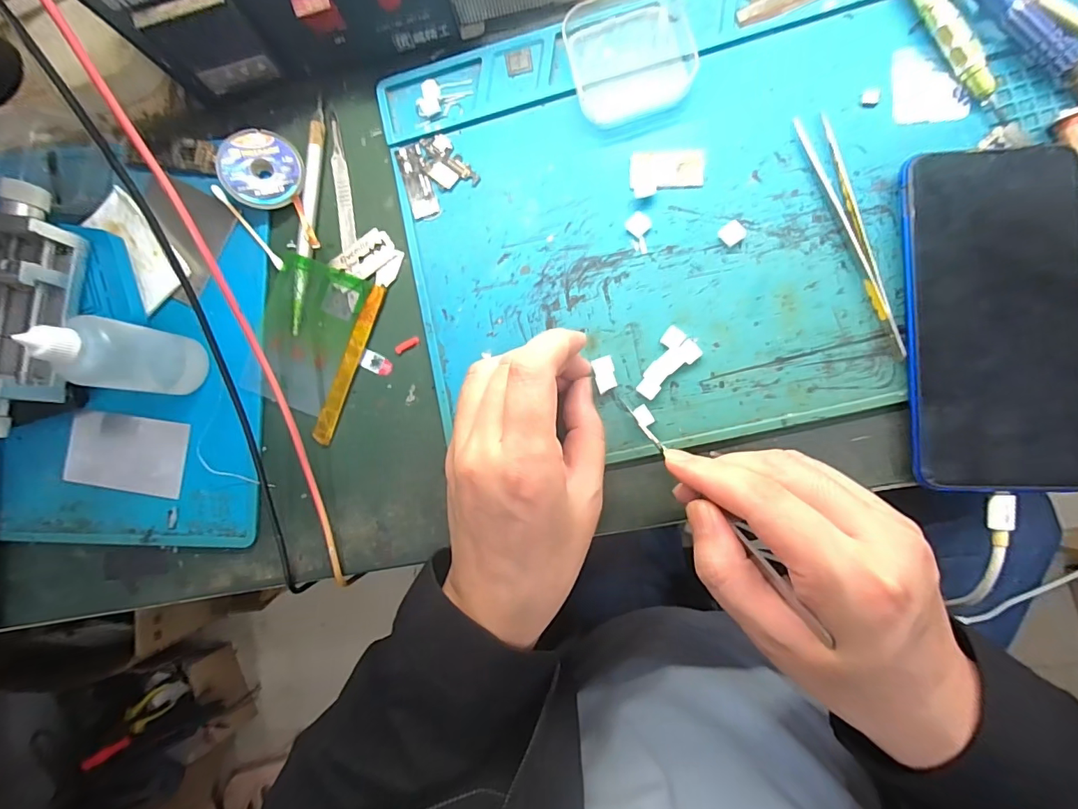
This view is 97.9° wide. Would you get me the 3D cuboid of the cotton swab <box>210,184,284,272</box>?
[{"bbox_3d":[-0.176,-0.107,0.283,0.005,0.006,0.068,-42,81,3],"label":"cotton swab"}]

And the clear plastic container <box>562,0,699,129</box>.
[{"bbox_3d":[0.050,-0.188,0.254,0.063,0.020,0.063,-15,85,7],"label":"clear plastic container"}]

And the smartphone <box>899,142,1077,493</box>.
[{"bbox_3d":[0.217,-0.041,0.223,0.075,0.012,0.160,-1,87,8],"label":"smartphone"}]

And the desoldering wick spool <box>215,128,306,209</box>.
[{"bbox_3d":[-0.163,-0.139,0.277,0.045,0.008,0.045,1,88,-18],"label":"desoldering wick spool"}]

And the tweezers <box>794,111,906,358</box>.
[{"bbox_3d":[0.163,-0.089,0.239,0.014,0.006,0.131,-19,84,6],"label":"tweezers"}]

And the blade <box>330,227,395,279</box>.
[{"bbox_3d":[-0.104,-0.088,0.278,0.036,0.004,0.019,-41,83,4],"label":"blade"}]

